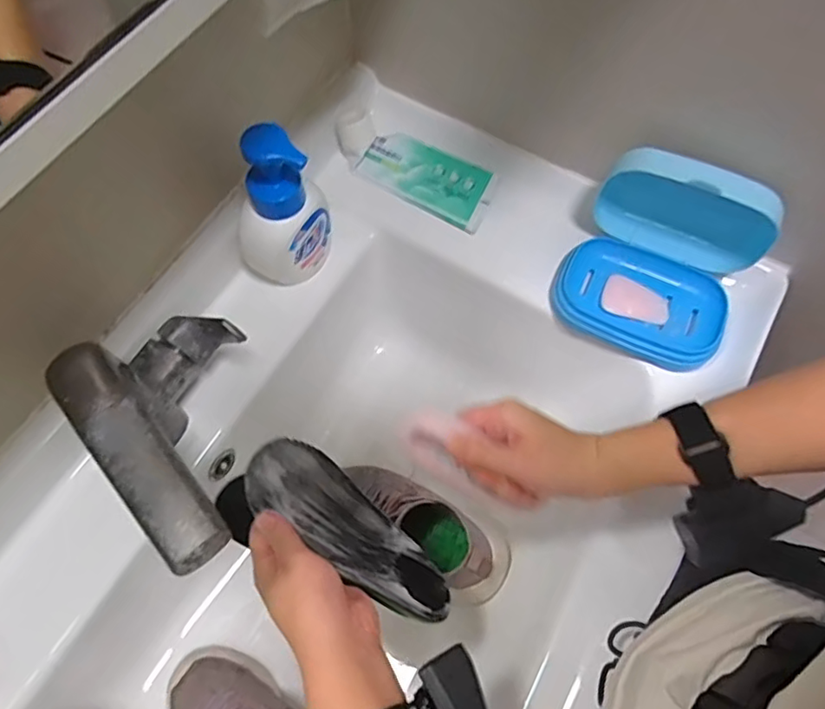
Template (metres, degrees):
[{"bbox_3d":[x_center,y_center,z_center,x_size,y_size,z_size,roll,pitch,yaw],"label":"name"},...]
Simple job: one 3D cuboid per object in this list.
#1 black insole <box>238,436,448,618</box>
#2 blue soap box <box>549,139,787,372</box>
[{"bbox_3d":[-0.041,0.130,0.423,0.182,0.026,0.054,44,71,-15],"label":"black insole"},{"bbox_3d":[0.216,-0.081,0.495,0.145,0.116,0.133,26,69,10],"label":"blue soap box"}]

